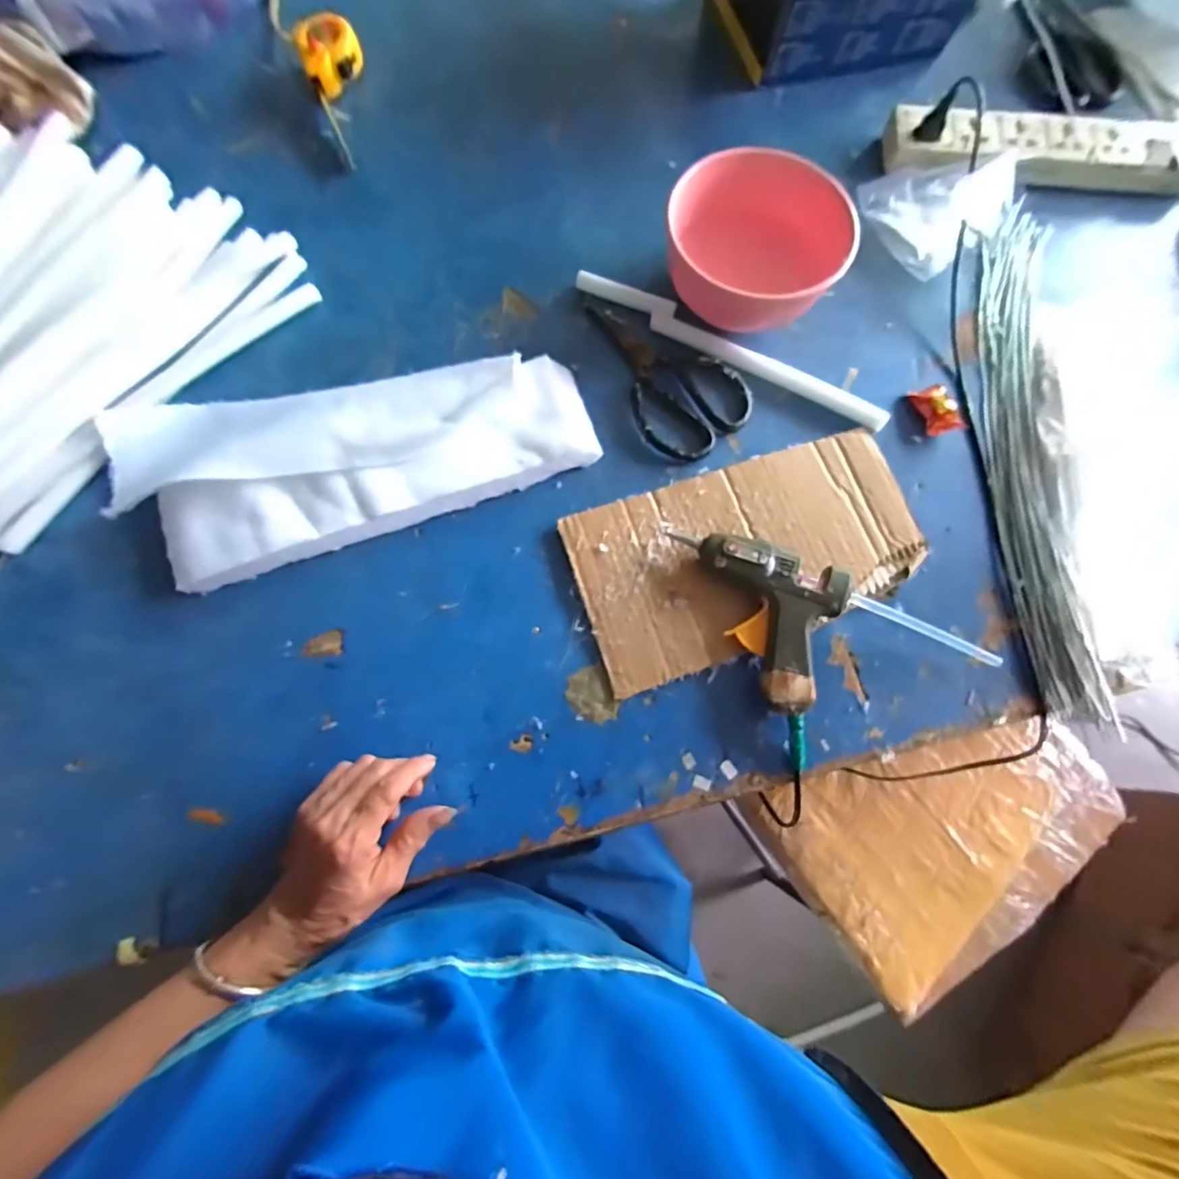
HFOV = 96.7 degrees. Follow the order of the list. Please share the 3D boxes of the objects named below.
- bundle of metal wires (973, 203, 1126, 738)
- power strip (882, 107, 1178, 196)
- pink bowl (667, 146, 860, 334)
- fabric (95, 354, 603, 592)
[{"bbox_3d":[0.373,-0.124,0.439,0.068,0.022,0.453,4,77,-1],"label":"bundle of metal wires"},{"bbox_3d":[0.443,-0.427,0.508,0.301,0.029,0.066,3,77,-1],"label":"power strip"},{"bbox_3d":[0.137,-0.288,0.444,0.135,0.077,0.123,0,77,-2],"label":"pink bowl"},{"bbox_3d":[-0.183,-0.110,0.417,0.364,0.031,0.149,-15,78,-5],"label":"fabric"}]

